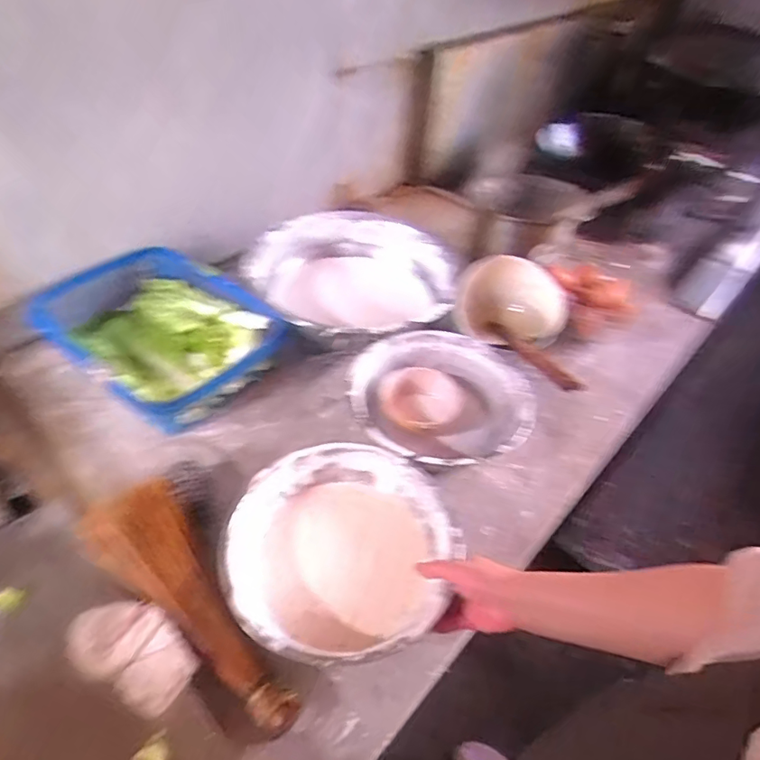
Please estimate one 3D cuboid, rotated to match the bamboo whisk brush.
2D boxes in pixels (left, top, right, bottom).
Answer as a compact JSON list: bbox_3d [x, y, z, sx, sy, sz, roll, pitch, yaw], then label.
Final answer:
[{"bbox_3d":[-0.202,0.239,0.551,0.101,0.072,0.307,-31,56,-30],"label":"bamboo whisk brush"}]

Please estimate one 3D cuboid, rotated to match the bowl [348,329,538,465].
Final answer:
[{"bbox_3d":[0.090,0.032,0.769,0.252,0.073,0.239,2,46,-2],"label":"bowl"}]

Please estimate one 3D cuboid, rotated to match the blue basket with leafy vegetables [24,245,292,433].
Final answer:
[{"bbox_3d":[-0.351,-0.080,0.826,0.357,0.098,0.258,31,51,23],"label":"blue basket with leafy vegetables"}]

